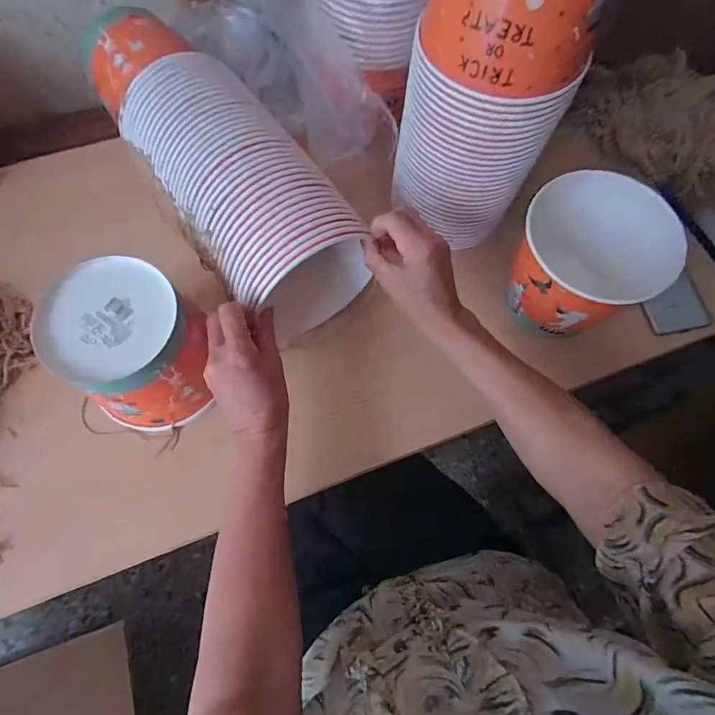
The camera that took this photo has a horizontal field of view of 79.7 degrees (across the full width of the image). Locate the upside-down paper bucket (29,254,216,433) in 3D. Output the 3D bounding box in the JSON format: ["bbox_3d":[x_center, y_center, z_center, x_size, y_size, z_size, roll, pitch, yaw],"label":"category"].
[{"bbox_3d":[-0.236,-0.008,0.464,0.145,0.136,0.133,0,70,0],"label":"upside-down paper bucket"}]

